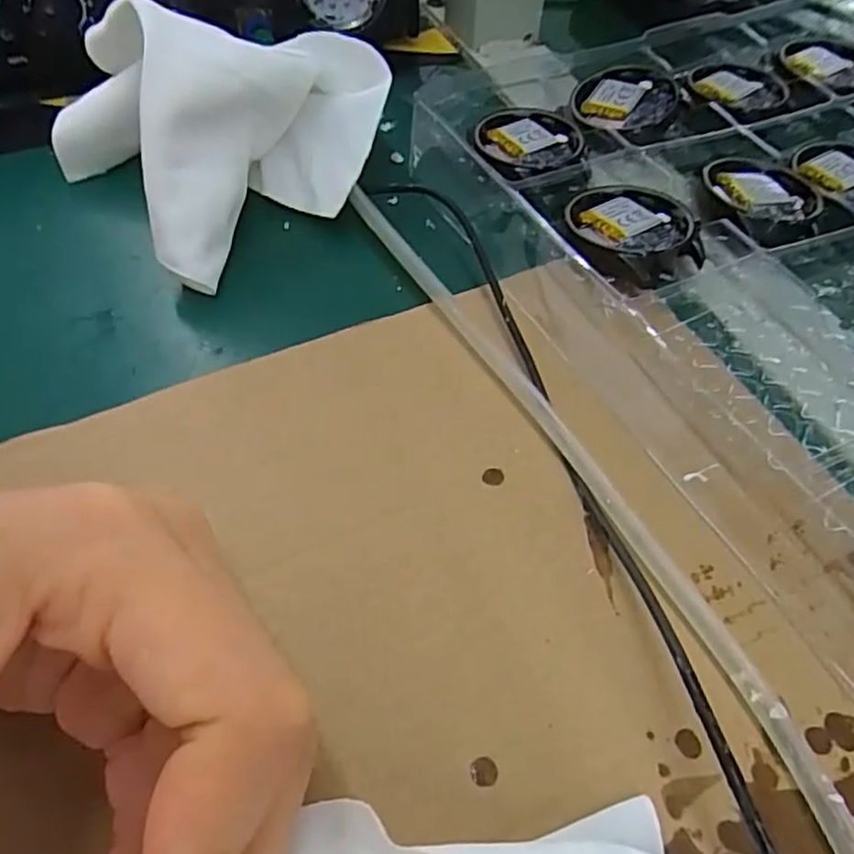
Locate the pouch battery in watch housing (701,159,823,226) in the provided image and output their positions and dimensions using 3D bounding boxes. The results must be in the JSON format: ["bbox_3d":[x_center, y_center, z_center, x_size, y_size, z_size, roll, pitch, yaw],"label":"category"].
[{"bbox_3d":[0.131,-0.092,0.260,0.044,0.007,0.037,-5,54,-5],"label":"pouch battery in watch housing"}]

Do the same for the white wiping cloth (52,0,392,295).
[{"bbox_3d":[-0.077,-0.121,0.248,0.111,0.063,0.104,-38,63,-25],"label":"white wiping cloth"}]

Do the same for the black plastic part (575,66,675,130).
[{"bbox_3d":[0.085,-0.142,0.290,0.042,0.009,0.042,5,54,2],"label":"black plastic part"}]

